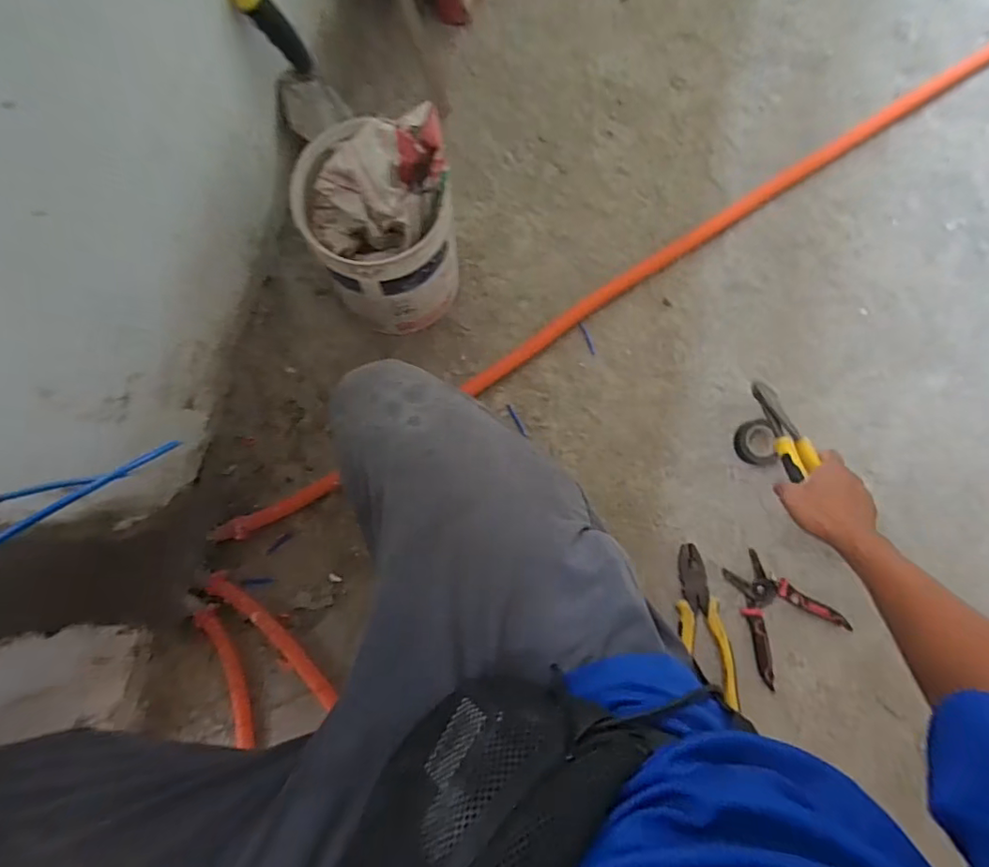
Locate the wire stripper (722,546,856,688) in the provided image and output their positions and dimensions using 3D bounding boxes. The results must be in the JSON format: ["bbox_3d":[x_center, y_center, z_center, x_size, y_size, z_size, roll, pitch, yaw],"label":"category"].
[{"bbox_3d":[0.364,0.232,0.692,0.132,0.013,0.147,-38,85,-5],"label":"wire stripper"}]

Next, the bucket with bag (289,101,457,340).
[{"bbox_3d":[-0.130,-0.233,0.644,0.158,0.231,0.168,0,82,-3],"label":"bucket with bag"}]

